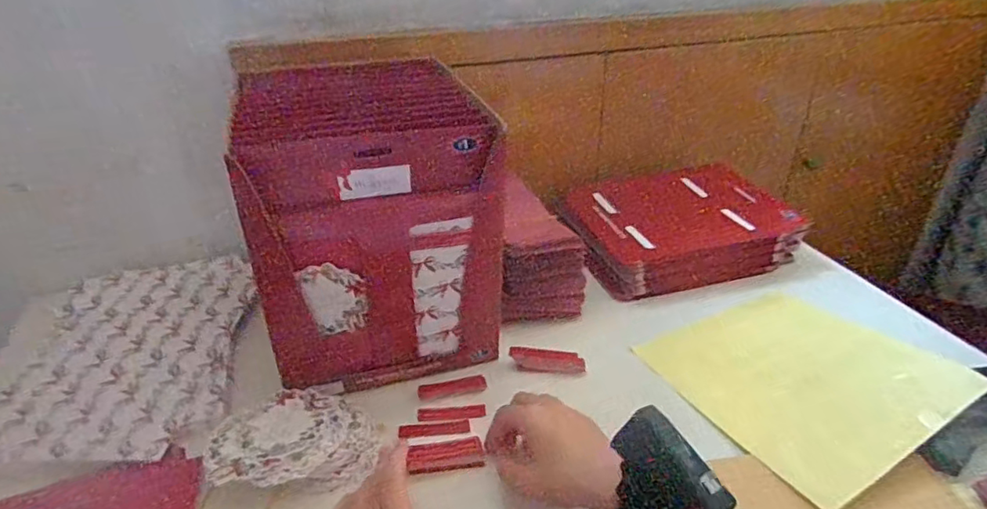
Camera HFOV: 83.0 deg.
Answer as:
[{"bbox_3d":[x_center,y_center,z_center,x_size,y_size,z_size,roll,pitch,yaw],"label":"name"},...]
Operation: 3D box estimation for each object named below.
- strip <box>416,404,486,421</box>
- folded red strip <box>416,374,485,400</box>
[{"bbox_3d":[-0.037,0.142,0.501,0.060,0.004,0.014,-3,30,-3],"label":"strip"},{"bbox_3d":[-0.039,0.123,0.522,0.063,0.007,0.017,-5,31,-7],"label":"folded red strip"}]

